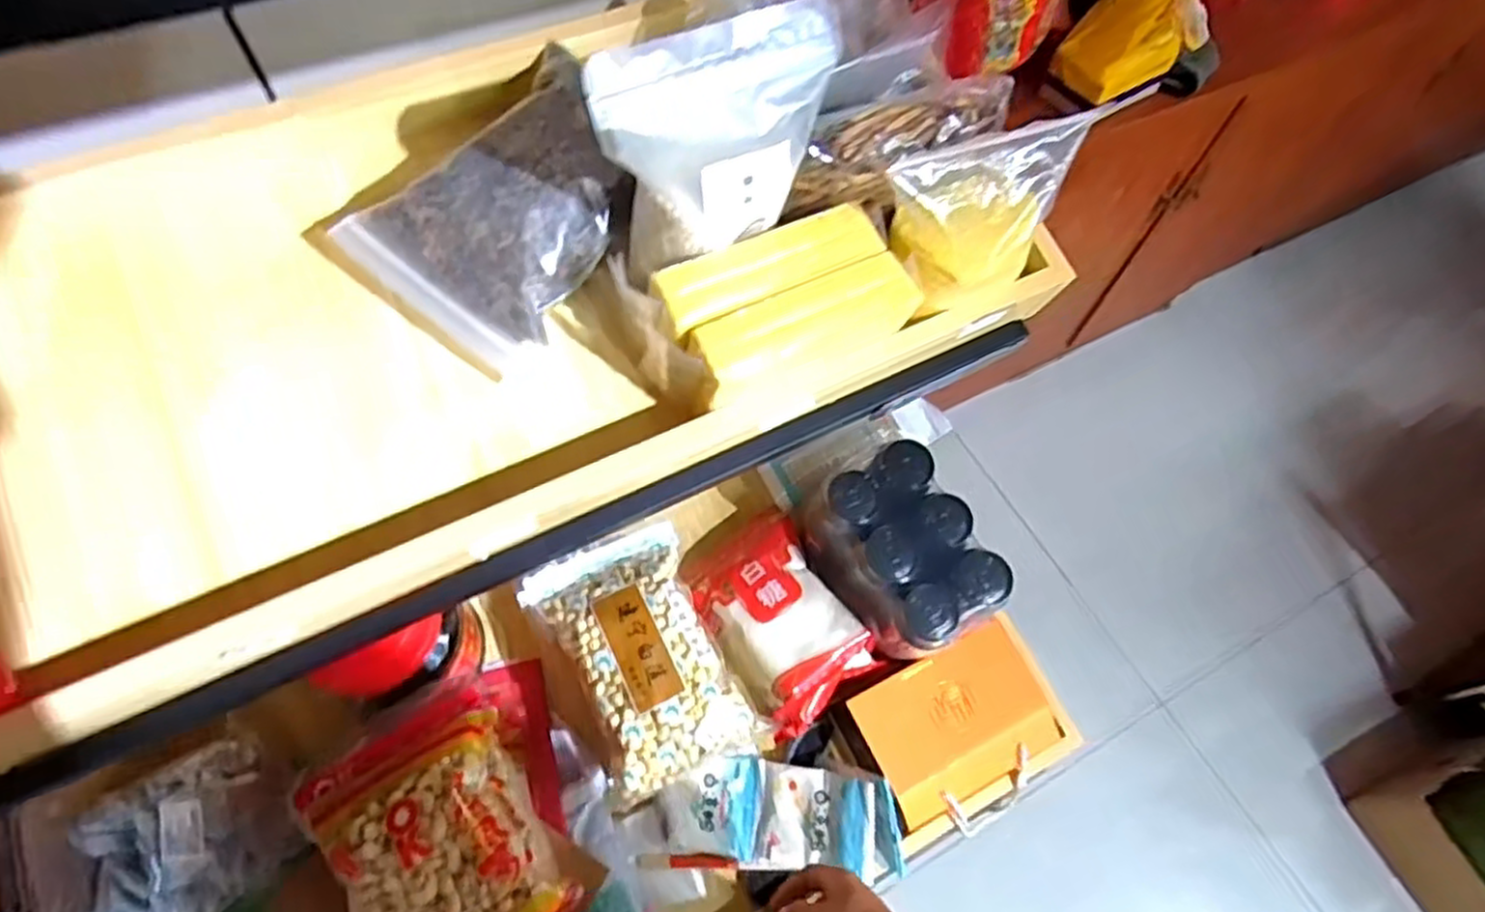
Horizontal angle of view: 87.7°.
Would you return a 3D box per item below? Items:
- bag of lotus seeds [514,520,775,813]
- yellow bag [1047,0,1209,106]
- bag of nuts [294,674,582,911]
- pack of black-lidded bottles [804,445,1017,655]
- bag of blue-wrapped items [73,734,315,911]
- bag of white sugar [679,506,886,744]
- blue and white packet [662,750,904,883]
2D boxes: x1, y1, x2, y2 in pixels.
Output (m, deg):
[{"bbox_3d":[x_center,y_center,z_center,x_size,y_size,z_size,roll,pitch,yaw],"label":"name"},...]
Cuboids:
[{"bbox_3d":[-0.091,0.178,0.703,0.144,0.043,0.227,-24,66,-15],"label":"bag of lotus seeds"},{"bbox_3d":[0.544,-0.582,1.002,0.149,0.138,0.265,41,107,17],"label":"yellow bag"},{"bbox_3d":[-0.239,0.299,0.610,0.155,0.091,0.206,-30,68,-18],"label":"bag of nuts"},{"bbox_3d":[0.159,0.100,0.789,0.124,0.130,0.197,-28,67,-17],"label":"pack of black-lidded bottles"},{"bbox_3d":[-0.453,0.329,0.638,0.123,0.131,0.190,-19,65,-13],"label":"bag of blue-wrapped items"},{"bbox_3d":[0.032,0.166,0.809,0.135,0.080,0.216,-27,67,-17],"label":"bag of white sugar"},{"bbox_3d":[0.038,0.342,0.744,0.220,0.046,0.096,0,61,13],"label":"blue and white packet"}]

